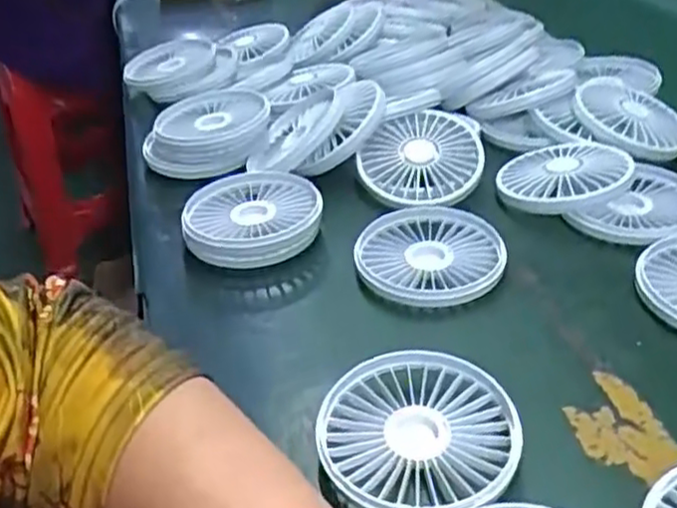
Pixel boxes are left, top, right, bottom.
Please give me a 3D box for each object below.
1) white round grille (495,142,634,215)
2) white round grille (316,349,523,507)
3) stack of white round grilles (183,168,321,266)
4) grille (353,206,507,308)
[{"bbox_3d":[0.155,-0.056,0.492,0.086,0.015,0.086,-9,31,18],"label":"white round grille"},{"bbox_3d":[0.036,0.083,0.324,0.086,0.020,0.089,-2,36,2],"label":"white round grille"},{"bbox_3d":[-0.061,-0.025,0.477,0.088,0.024,0.086,13,39,21],"label":"stack of white round grilles"},{"bbox_3d":[0.057,0.002,0.443,0.088,0.019,0.090,-2,36,2],"label":"grille"}]

